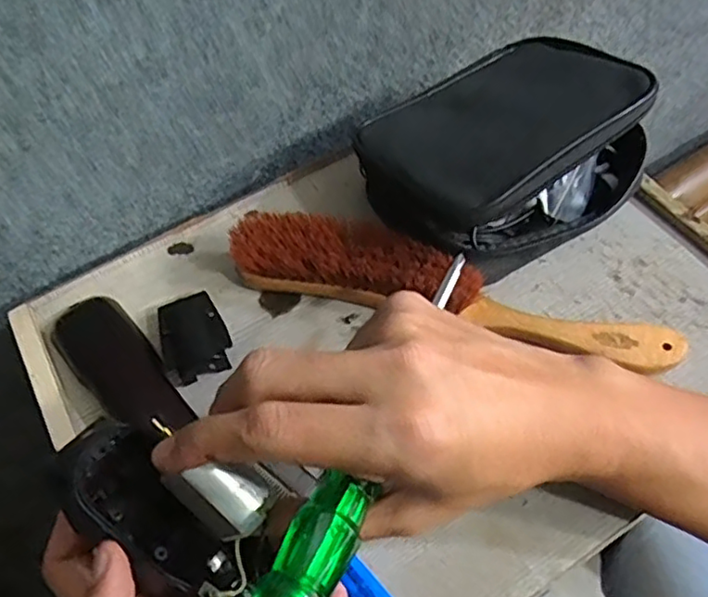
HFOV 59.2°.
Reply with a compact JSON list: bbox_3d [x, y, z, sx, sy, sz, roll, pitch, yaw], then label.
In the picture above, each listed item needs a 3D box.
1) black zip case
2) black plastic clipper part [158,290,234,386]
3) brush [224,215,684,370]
[{"bbox_3d":[0.095,-0.089,0.395,0.162,0.082,0.127,-34,60,-17],"label":"black zip case"},{"bbox_3d":[-0.096,0.023,0.373,0.038,0.012,0.051,-23,58,-10],"label":"black plastic clipper part"},{"bbox_3d":[0.054,-0.004,0.363,0.264,0.038,0.047,13,58,13],"label":"brush"}]

